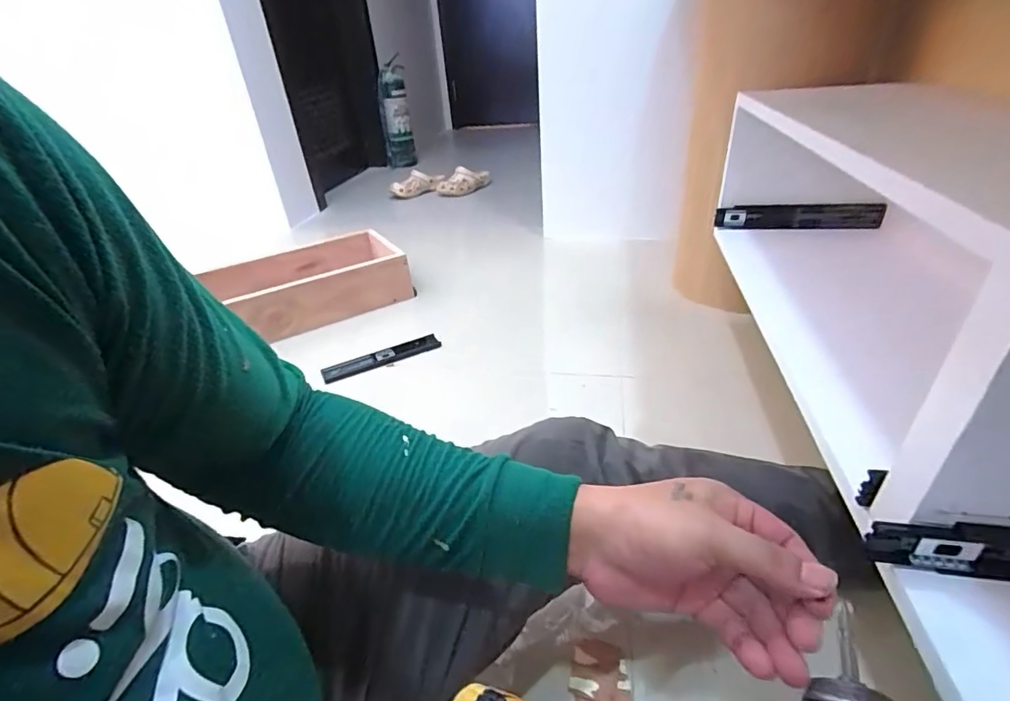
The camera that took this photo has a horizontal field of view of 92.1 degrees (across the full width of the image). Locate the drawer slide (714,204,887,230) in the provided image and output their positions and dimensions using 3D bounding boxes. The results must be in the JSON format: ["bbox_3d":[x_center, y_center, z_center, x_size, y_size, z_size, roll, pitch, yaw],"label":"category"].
[{"bbox_3d":[0.525,-0.242,0.884,0.262,0.048,0.021,6,34,16],"label":"drawer slide"}]

